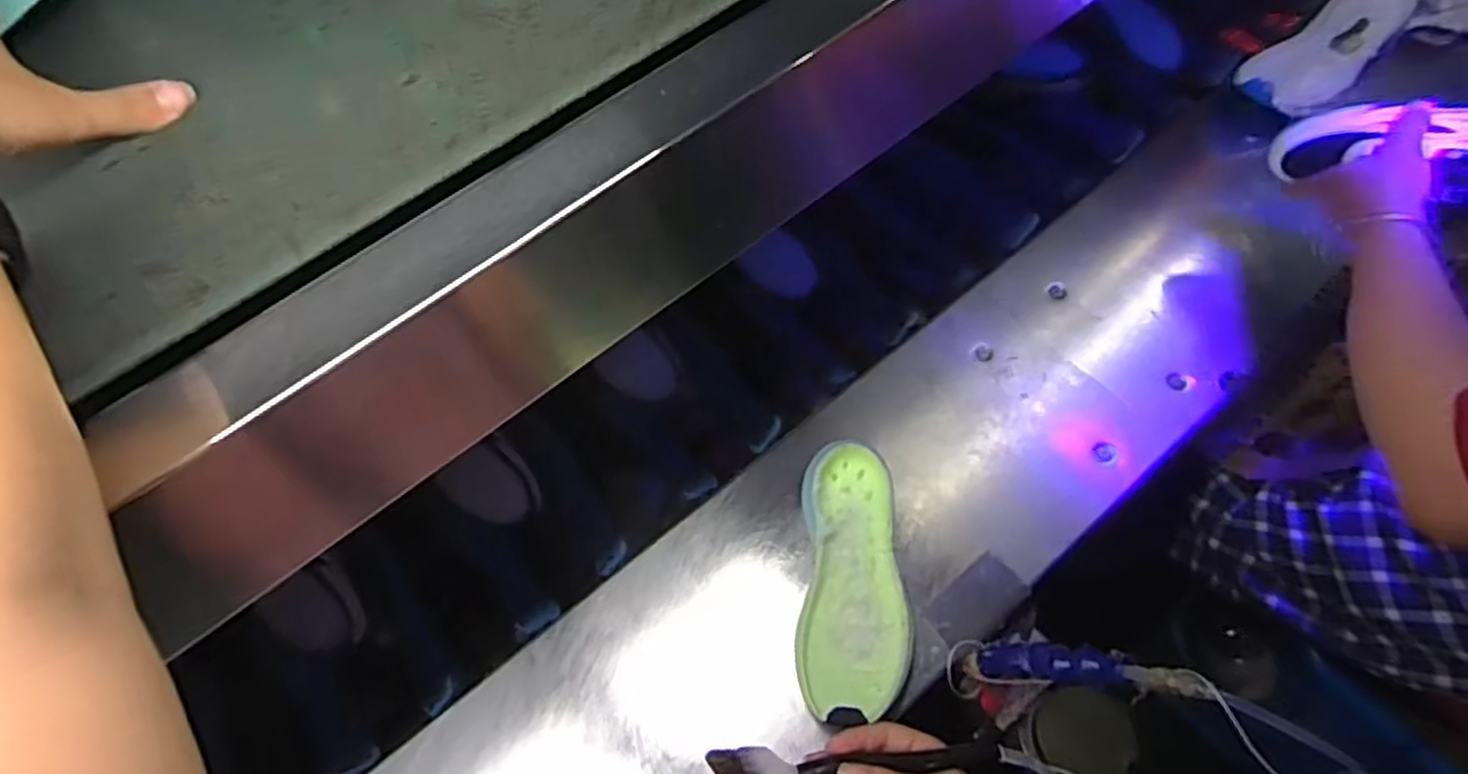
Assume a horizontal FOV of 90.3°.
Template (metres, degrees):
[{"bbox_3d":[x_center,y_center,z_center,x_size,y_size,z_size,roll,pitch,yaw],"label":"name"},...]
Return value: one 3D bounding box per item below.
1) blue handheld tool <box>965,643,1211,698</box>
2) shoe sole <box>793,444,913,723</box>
[{"bbox_3d":[0.222,0.196,0.508,0.038,0.203,0.023,31,64,-13],"label":"blue handheld tool"},{"bbox_3d":[0.100,0.159,0.606,0.087,0.046,0.220,2,62,5],"label":"shoe sole"}]

